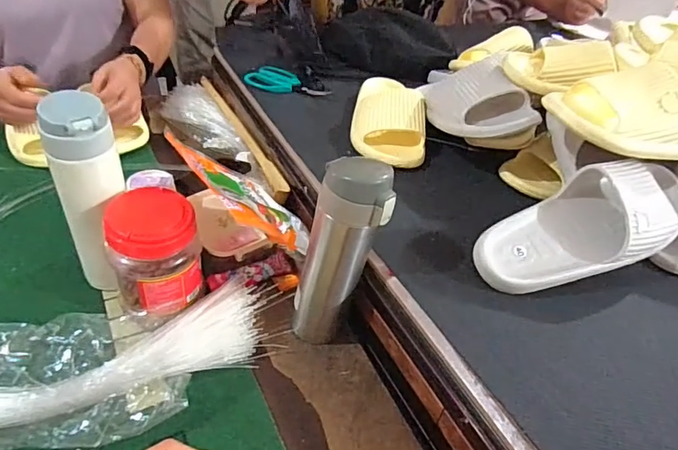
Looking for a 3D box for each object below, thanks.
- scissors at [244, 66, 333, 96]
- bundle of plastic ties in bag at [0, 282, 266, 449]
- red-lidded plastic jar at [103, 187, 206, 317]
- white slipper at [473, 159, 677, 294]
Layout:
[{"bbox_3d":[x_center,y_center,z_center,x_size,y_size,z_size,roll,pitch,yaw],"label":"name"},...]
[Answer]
[{"bbox_3d":[-0.087,-0.239,0.804,0.143,0.010,0.077,23,42,17],"label":"scissors"},{"bbox_3d":[-0.325,0.143,0.449,0.499,0.053,0.149,-4,42,-14],"label":"bundle of plastic ties in bag"},{"bbox_3d":[-0.198,0.023,0.505,0.088,0.126,0.096,4,40,-4],"label":"red-lidded plastic jar"},{"bbox_3d":[0.263,-0.006,0.502,0.252,0.086,0.108,-23,46,-7],"label":"white slipper"}]

